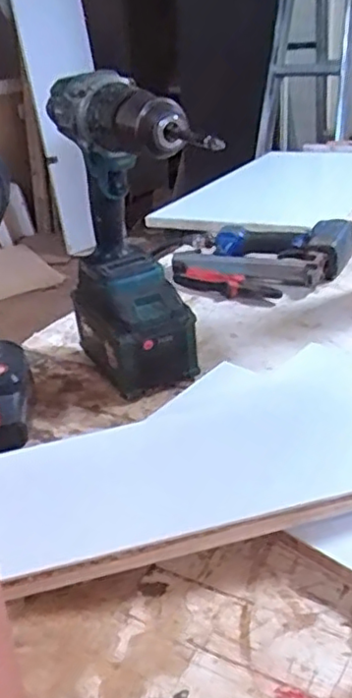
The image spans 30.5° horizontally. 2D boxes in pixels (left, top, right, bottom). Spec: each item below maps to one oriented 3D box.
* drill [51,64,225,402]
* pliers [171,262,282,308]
[{"bbox_3d":[-0.035,-0.086,0.581,0.091,0.285,0.196,-11,27,-16],"label":"drill"},{"bbox_3d":[0.059,-0.085,0.858,0.164,0.031,0.041,13,30,30],"label":"pliers"}]

